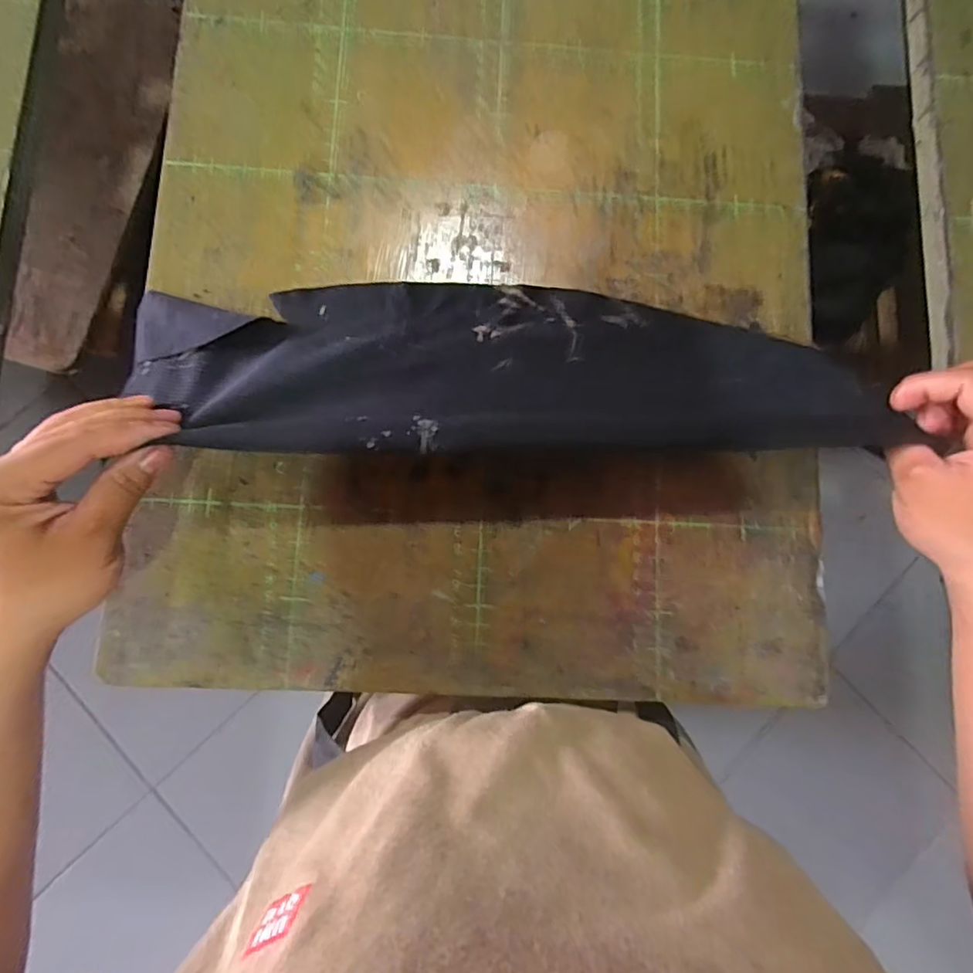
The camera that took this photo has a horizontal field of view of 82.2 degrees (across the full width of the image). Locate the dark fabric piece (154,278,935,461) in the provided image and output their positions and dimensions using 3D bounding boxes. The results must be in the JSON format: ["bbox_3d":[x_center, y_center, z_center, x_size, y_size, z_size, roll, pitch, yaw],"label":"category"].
[{"bbox_3d":[0.012,-0.067,0.304,0.399,0.055,0.111,2,82,-3],"label":"dark fabric piece"}]

